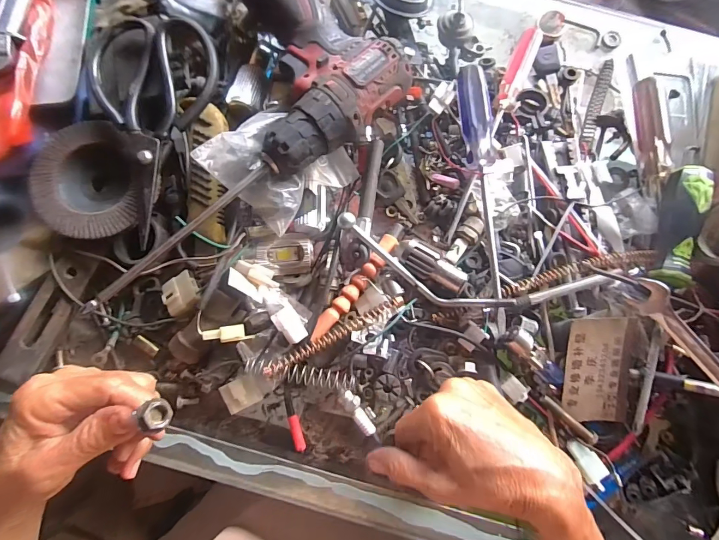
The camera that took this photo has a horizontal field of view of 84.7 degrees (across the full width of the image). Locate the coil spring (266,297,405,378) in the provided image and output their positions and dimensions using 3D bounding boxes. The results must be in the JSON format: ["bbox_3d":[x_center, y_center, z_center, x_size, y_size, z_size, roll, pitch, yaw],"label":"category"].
[{"bbox_3d":[-0.020,0.054,0.324,0.122,0.014,0.012,-28,82,-6],"label":"coil spring"}]

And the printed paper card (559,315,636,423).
[{"bbox_3d":[0.195,0.083,0.319,0.055,0.004,0.091,-2,104,-2],"label":"printed paper card"}]

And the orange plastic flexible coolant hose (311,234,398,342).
[{"bbox_3d":[-0.003,0.014,0.335,0.015,0.011,0.111,37,81,5],"label":"orange plastic flexible coolant hose"}]

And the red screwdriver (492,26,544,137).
[{"bbox_3d":[0.143,-0.174,0.370,0.020,0.024,0.103,22,80,2],"label":"red screwdriver"}]

